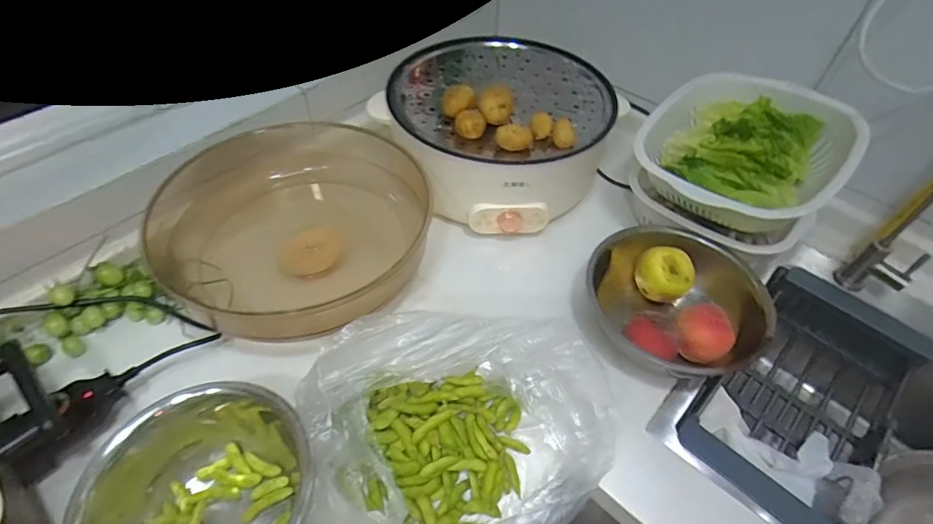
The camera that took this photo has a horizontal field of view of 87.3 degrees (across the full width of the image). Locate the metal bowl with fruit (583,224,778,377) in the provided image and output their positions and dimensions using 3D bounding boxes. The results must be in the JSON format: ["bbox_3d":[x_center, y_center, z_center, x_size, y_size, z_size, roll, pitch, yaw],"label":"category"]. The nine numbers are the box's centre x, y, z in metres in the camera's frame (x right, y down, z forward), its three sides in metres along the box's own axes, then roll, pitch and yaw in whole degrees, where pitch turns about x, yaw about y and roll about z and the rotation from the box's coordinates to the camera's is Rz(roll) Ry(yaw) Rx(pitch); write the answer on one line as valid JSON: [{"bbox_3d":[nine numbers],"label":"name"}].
[{"bbox_3d":[0.268,0.056,0.635,0.206,0.082,0.190,4,47,-4],"label":"metal bowl with fruit"}]

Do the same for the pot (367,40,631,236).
[{"bbox_3d":[0.054,-0.216,0.767,0.305,0.167,0.294,4,47,-4],"label":"pot"}]

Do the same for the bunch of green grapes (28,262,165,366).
[{"bbox_3d":[-0.469,0.053,0.606,0.140,0.067,0.088,-21,53,-24],"label":"bunch of green grapes"}]

